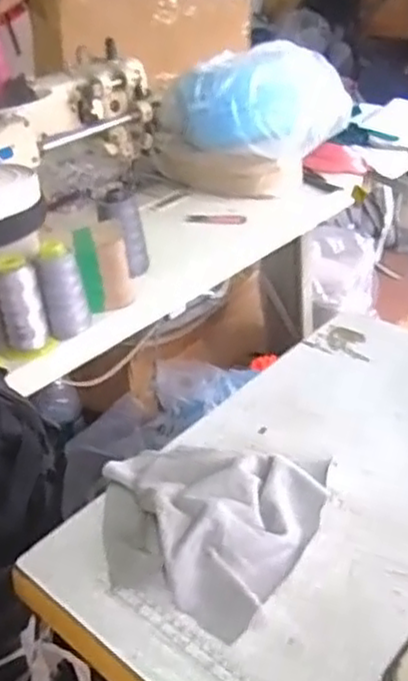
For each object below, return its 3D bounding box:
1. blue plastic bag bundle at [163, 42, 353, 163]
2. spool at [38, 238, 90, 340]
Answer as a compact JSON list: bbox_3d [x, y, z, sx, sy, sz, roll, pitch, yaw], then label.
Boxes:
[{"bbox_3d":[0.083,-0.380,1.147,0.302,0.135,0.143,-3,32,4],"label":"blue plastic bag bundle"},{"bbox_3d":[-0.165,-0.057,0.849,0.049,0.103,0.043,-10,32,-8],"label":"spool"}]

